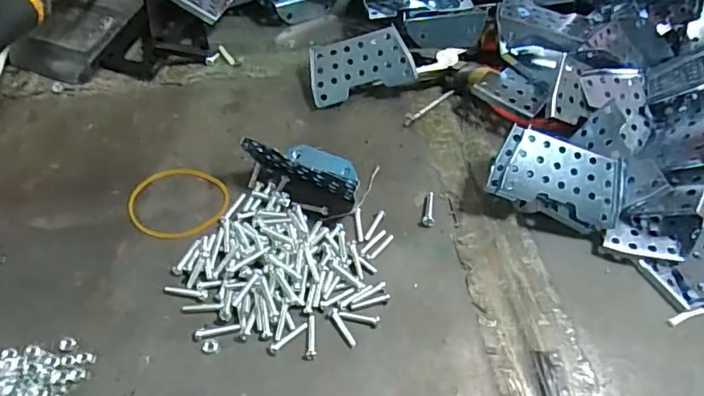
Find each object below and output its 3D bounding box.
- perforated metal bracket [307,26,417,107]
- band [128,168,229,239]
[{"bbox_3d":[0.006,-0.095,0.376,0.072,0.006,0.047,-14,76,3],"label":"perforated metal bracket"},{"bbox_3d":[-0.105,0.001,0.319,0.057,0.004,0.053,2,57,-3],"label":"band"}]

